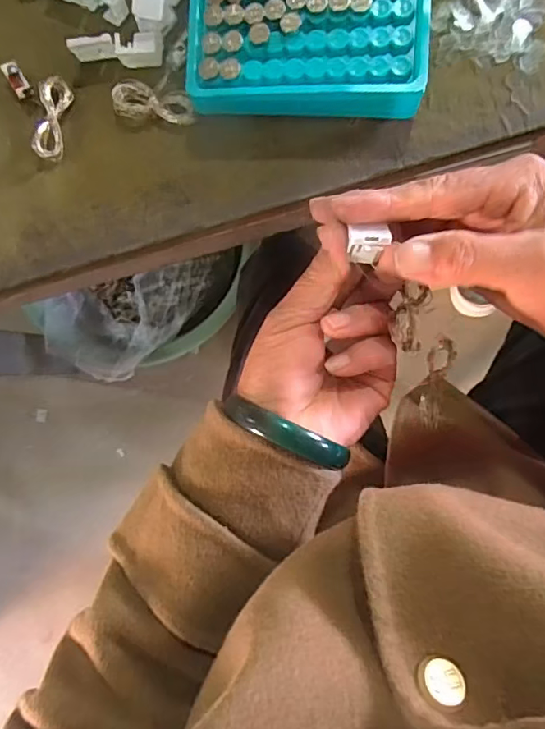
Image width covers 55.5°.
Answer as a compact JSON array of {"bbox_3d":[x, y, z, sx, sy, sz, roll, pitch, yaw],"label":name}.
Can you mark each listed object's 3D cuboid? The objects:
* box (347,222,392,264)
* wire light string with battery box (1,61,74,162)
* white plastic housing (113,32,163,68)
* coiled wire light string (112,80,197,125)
[{"bbox_3d":[0.046,-0.057,0.244,0.019,0.010,0.016,-2,90,8],"label":"box"},{"bbox_3d":[-0.140,-0.161,0.321,0.031,0.014,0.062,-23,87,7],"label":"wire light string with battery box"},{"bbox_3d":[-0.079,-0.188,0.309,0.026,0.011,0.014,-2,90,8],"label":"white plastic housing"},{"bbox_3d":[-0.071,-0.158,0.314,0.048,0.013,0.020,12,92,8],"label":"coiled wire light string"}]

